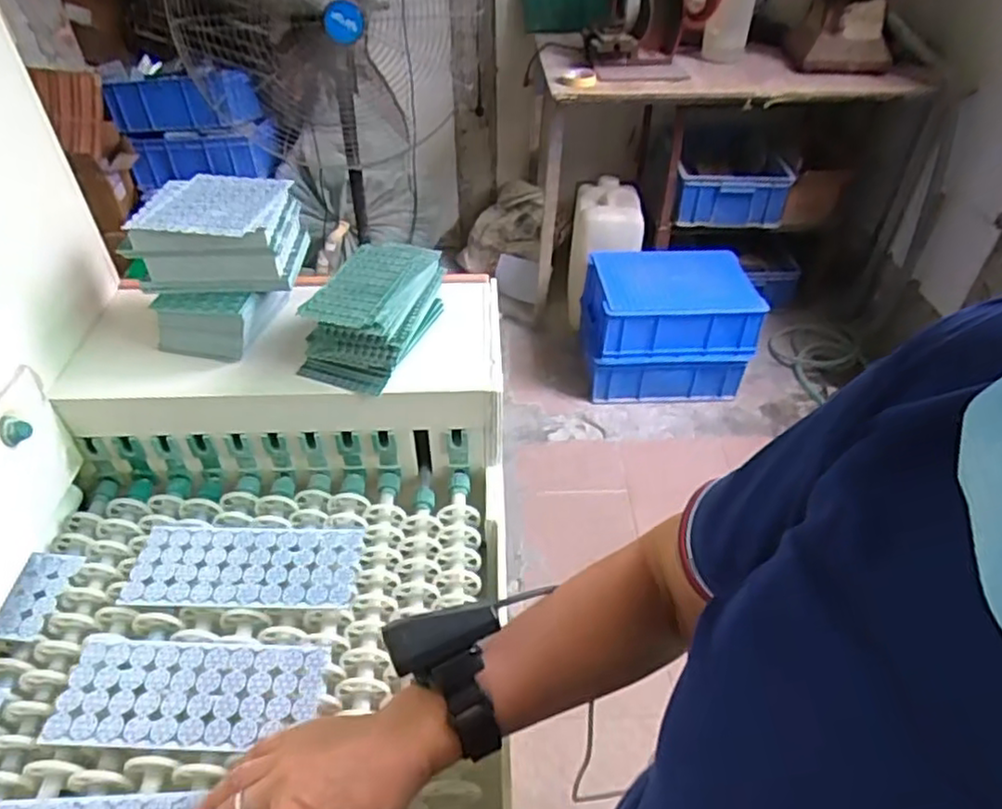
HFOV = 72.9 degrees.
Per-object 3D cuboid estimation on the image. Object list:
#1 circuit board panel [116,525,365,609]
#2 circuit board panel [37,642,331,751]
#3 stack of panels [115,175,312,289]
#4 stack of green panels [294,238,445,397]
[{"bbox_3d":[-0.227,0.142,0.603,0.197,0.009,0.082,0,42,0],"label":"circuit board panel"},{"bbox_3d":[-0.235,0.219,0.515,0.193,0.005,0.080,0,42,0],"label":"circuit board panel"},{"bbox_3d":[-0.272,-0.164,0.661,0.140,0.072,0.112,-2,42,-2],"label":"stack of panels"},{"bbox_3d":[-0.125,-0.094,0.669,0.104,0.081,0.147,12,44,13],"label":"stack of green panels"}]

